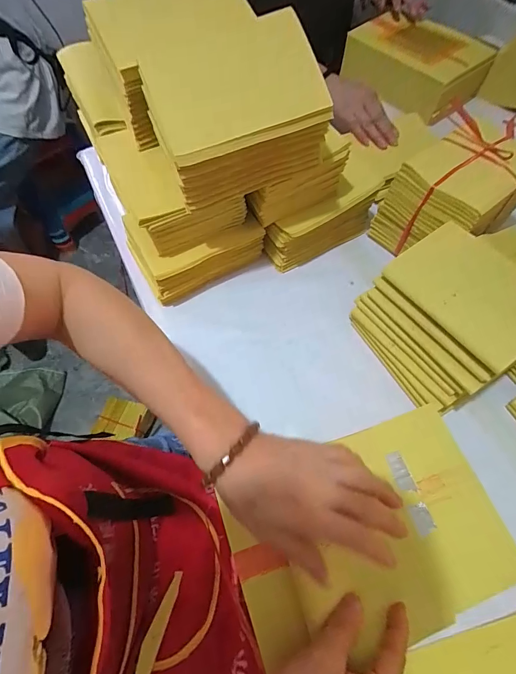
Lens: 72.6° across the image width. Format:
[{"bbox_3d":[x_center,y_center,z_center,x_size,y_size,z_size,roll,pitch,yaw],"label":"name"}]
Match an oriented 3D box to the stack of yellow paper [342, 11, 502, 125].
[{"bbox_3d":[0.317,-0.545,0.703,0.184,0.092,0.226,-34,68,-16],"label":"stack of yellow paper"}]

